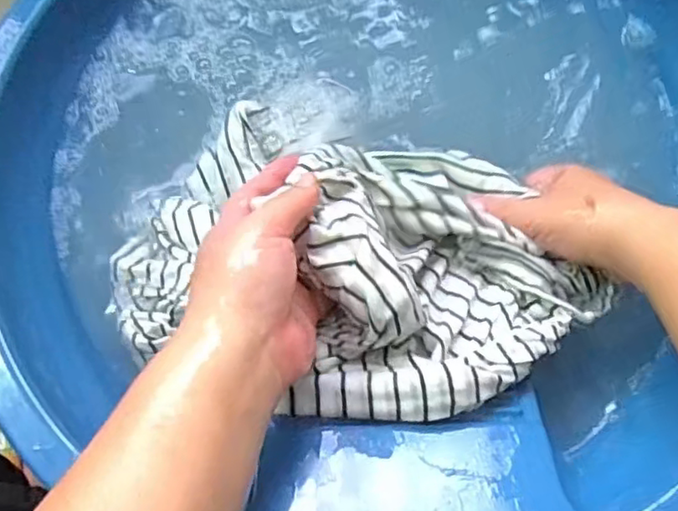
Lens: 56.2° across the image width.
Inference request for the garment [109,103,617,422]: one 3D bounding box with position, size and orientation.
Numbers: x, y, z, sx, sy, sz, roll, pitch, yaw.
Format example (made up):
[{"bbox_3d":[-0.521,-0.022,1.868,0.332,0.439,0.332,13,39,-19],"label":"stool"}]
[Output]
[{"bbox_3d":[0.014,-0.001,0.366,0.289,0.092,0.179,11,75,2],"label":"garment"}]

